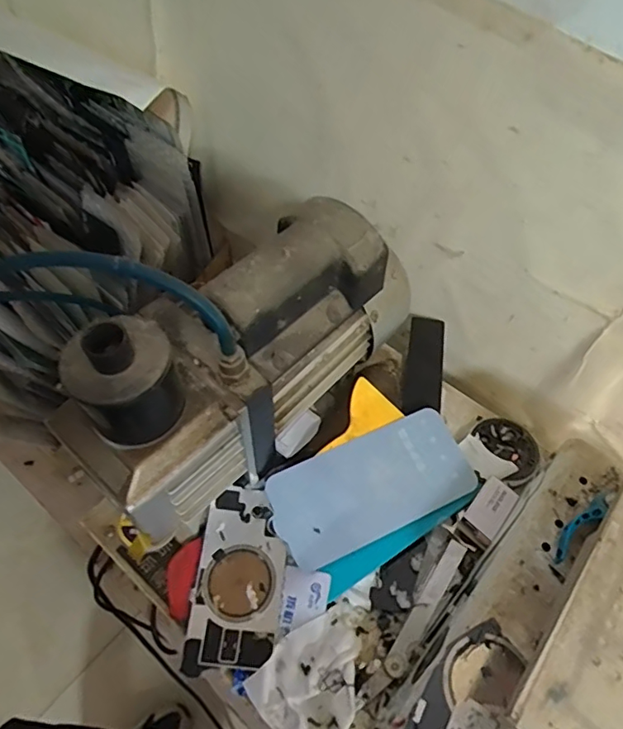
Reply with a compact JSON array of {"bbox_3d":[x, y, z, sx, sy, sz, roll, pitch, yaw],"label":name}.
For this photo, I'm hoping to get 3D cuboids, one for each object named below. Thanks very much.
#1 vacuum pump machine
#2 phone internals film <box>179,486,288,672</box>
[{"bbox_3d":[-0.044,-0.009,0.380,0.108,0.168,0.267,39,62,20],"label":"vacuum pump machine"},{"bbox_3d":[-0.053,0.157,0.393,0.066,0.006,0.125,4,56,5],"label":"phone internals film"}]

